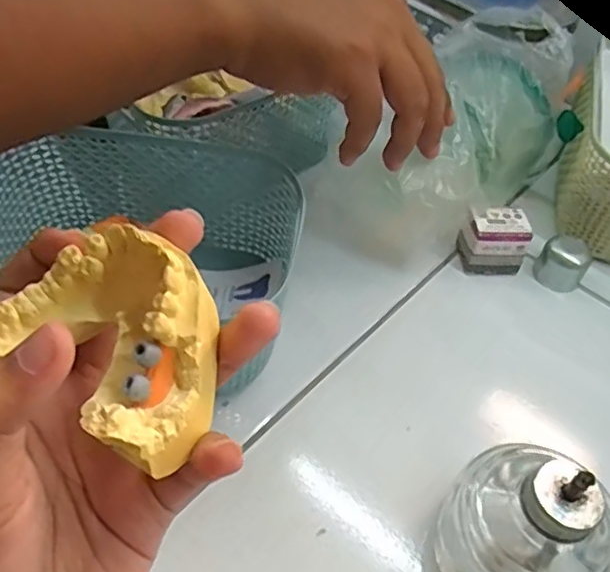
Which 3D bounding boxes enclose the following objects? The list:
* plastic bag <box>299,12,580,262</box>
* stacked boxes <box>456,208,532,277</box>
[{"bbox_3d":[0.093,-0.102,0.402,0.198,0.078,0.101,-44,64,-12],"label":"plastic bag"},{"bbox_3d":[0.120,-0.028,0.402,0.042,0.038,0.025,-1,51,-4],"label":"stacked boxes"}]

